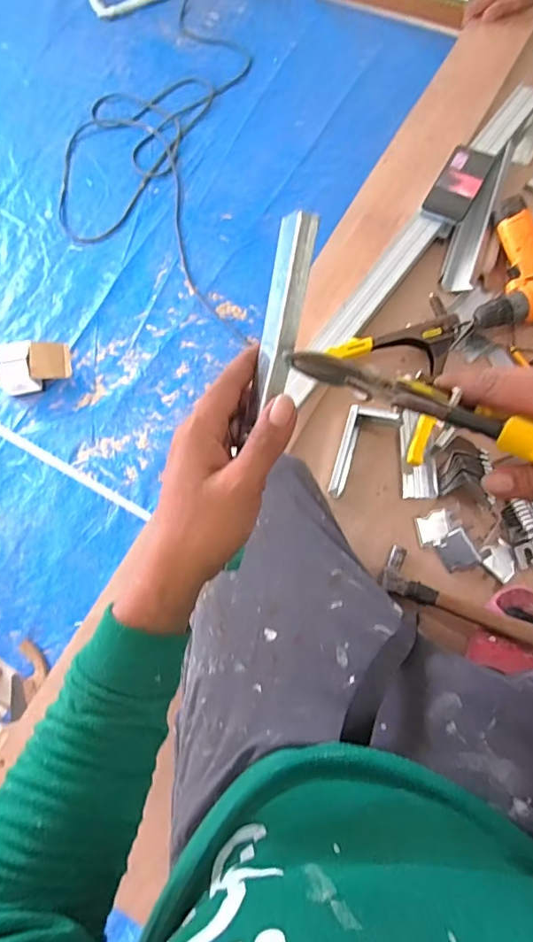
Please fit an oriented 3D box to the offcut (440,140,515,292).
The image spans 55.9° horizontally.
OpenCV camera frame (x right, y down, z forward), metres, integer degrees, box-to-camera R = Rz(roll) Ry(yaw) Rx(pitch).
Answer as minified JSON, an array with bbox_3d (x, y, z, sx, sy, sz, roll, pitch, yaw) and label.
[{"bbox_3d":[0.367,-0.445,0.871,0.058,0.034,0.302,19,76,10],"label":"offcut"}]

